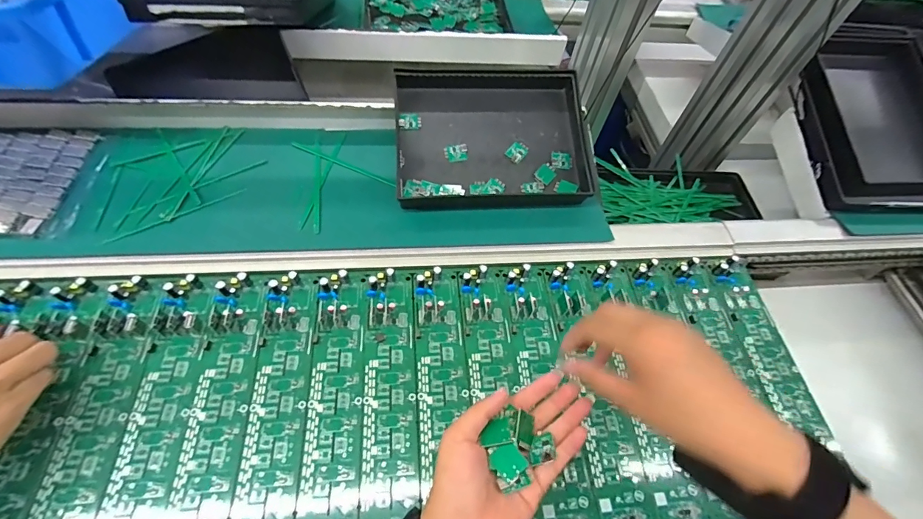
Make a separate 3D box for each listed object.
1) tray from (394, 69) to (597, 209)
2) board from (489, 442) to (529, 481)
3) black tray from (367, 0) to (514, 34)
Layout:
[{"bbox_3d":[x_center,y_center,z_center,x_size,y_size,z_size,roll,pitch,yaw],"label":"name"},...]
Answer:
[{"bbox_3d":[0.039,-0.147,0.500,0.234,0.051,0.176,-4,73,-9],"label":"tray"},{"bbox_3d":[0.034,0.145,0.296,0.023,0.007,0.022,-27,63,-20],"label":"board"},{"bbox_3d":[-0.041,-0.418,0.685,0.226,0.035,0.153,-3,60,-9],"label":"black tray"}]

